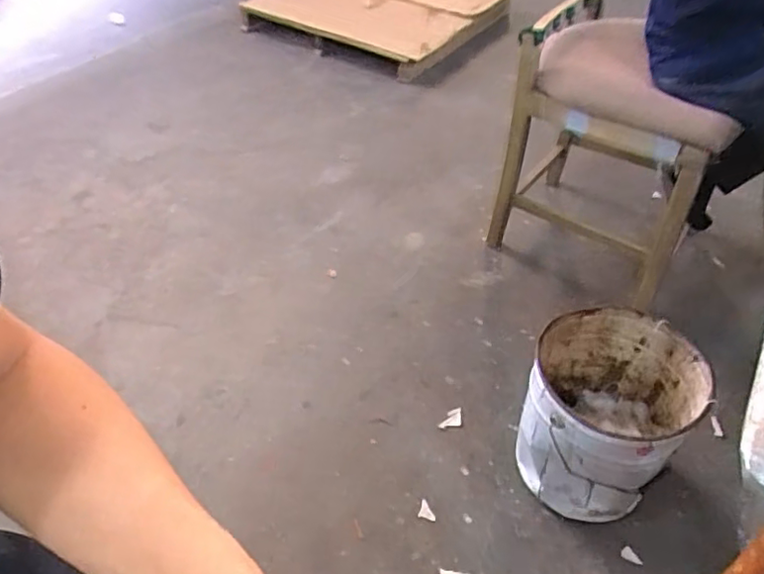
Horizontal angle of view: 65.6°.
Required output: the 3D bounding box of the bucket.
[{"bbox_3d":[0.432,0.262,1.166,0.288,0.359,0.275,0,45,0],"label":"bucket"}]

